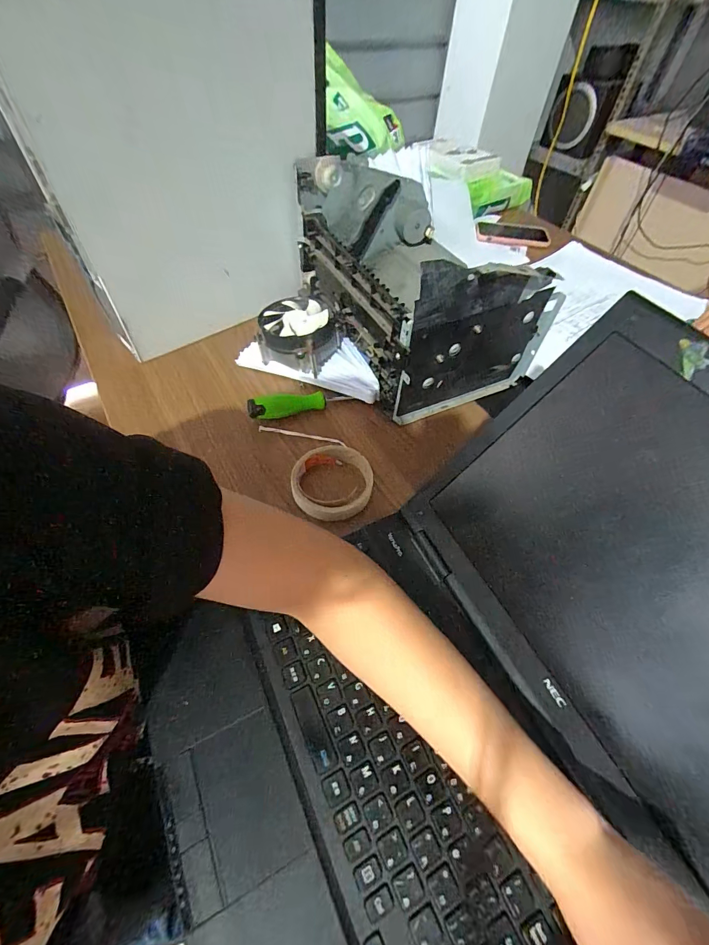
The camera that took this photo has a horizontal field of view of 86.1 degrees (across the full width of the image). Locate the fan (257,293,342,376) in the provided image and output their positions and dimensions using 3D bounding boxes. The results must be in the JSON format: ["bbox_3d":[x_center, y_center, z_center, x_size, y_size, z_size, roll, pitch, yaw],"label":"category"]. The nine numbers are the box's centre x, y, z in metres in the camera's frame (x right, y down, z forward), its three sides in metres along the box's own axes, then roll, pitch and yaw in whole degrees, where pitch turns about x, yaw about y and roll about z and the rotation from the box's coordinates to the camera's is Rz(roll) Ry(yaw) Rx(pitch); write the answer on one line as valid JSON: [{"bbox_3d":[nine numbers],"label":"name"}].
[{"bbox_3d":[-0.078,-0.185,0.508,0.097,0.058,0.094,22,57,12],"label":"fan"}]

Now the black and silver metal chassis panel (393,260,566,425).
[{"bbox_3d":[0.146,-0.156,0.446,0.210,0.181,0.022,-21,59,-17],"label":"black and silver metal chassis panel"}]

